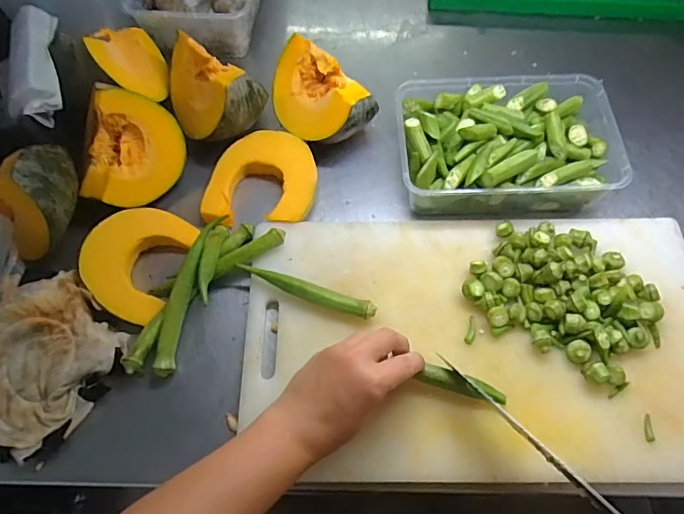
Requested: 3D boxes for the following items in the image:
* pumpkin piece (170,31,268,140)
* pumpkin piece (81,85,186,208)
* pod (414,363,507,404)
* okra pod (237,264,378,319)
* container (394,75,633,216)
[{"bbox_3d":[-0.146,-0.186,0.542,0.085,0.063,0.126,-38,69,-19],"label":"pumpkin piece"},{"bbox_3d":[-0.219,-0.113,0.524,0.093,0.110,0.060,5,15,-37],"label":"pumpkin piece"},{"bbox_3d":[0.107,0.112,0.438,0.074,0.017,0.015,16,64,4],"label":"pod"},{"bbox_3d":[-0.034,0.033,0.473,0.135,0.018,0.018,18,66,10],"label":"okra pod"},{"bbox_3d":[0.172,-0.125,0.533,0.224,0.062,0.156,0,62,-2],"label":"container"}]

